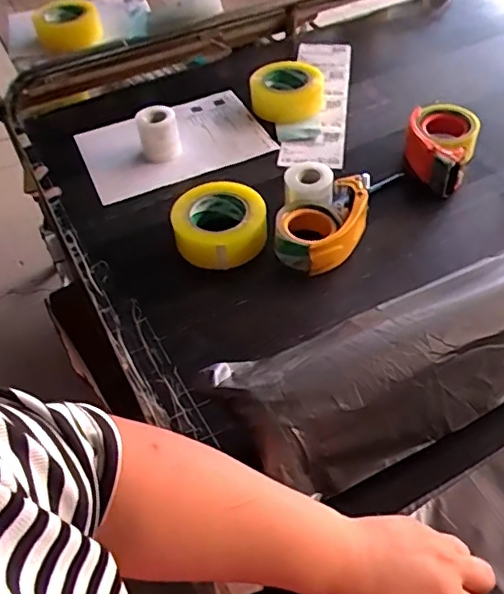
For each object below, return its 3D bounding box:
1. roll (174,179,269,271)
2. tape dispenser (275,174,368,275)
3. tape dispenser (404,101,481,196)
[{"bbox_3d":[-0.047,-0.105,0.769,0.120,0.059,0.118,-2,49,3],"label":"roll"},{"bbox_3d":[0.101,-0.097,0.754,0.151,0.060,0.093,-35,55,-23],"label":"tape dispenser"},{"bbox_3d":[0.282,-0.224,0.851,0.103,0.061,0.158,14,52,16],"label":"tape dispenser"}]

